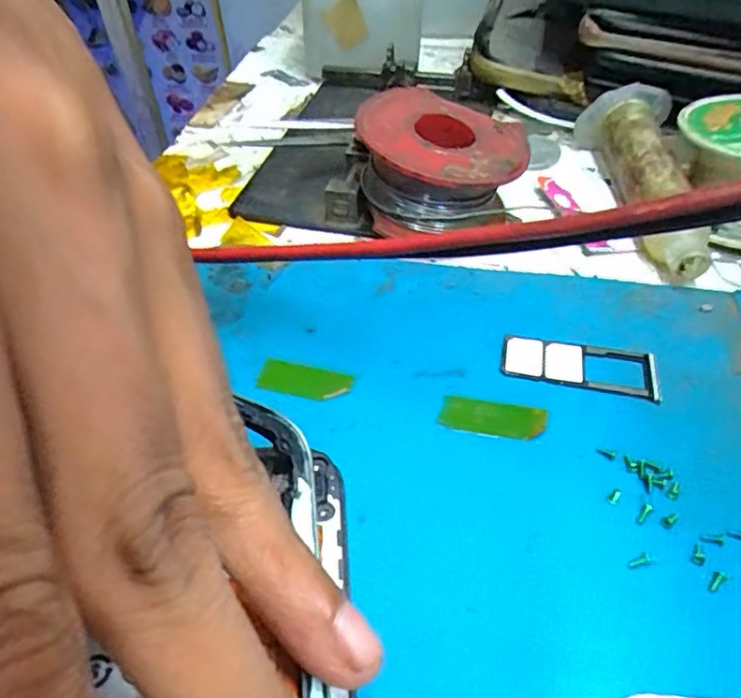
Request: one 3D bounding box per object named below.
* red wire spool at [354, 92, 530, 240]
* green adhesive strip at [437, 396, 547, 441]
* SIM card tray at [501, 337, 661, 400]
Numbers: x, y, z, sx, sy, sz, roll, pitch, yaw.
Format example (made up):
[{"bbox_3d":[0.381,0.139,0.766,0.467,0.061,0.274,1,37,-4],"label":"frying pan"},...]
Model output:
[{"bbox_3d":[0.020,-0.052,0.180,0.046,0.034,0.042,0,46,0],"label":"red wire spool"},{"bbox_3d":[0.028,0.015,0.137,0.024,0.004,0.010,11,47,11],"label":"green adhesive strip"},{"bbox_3d":[0.052,0.003,0.147,0.037,0.004,0.014,8,46,8],"label":"SIM card tray"}]

